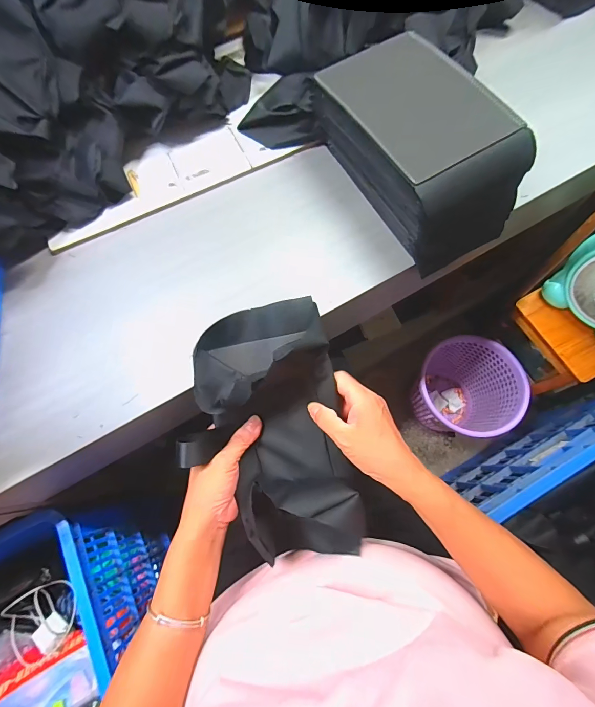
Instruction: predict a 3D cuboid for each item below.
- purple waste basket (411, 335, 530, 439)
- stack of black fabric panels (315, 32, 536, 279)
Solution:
[{"bbox_3d":[0.479,0.118,0.989,0.255,0.294,0.258,-1,72,2],"label":"purple waste basket"},{"bbox_3d":[0.163,-0.279,0.448,0.166,0.124,0.281,-30,74,-7],"label":"stack of black fabric panels"}]

